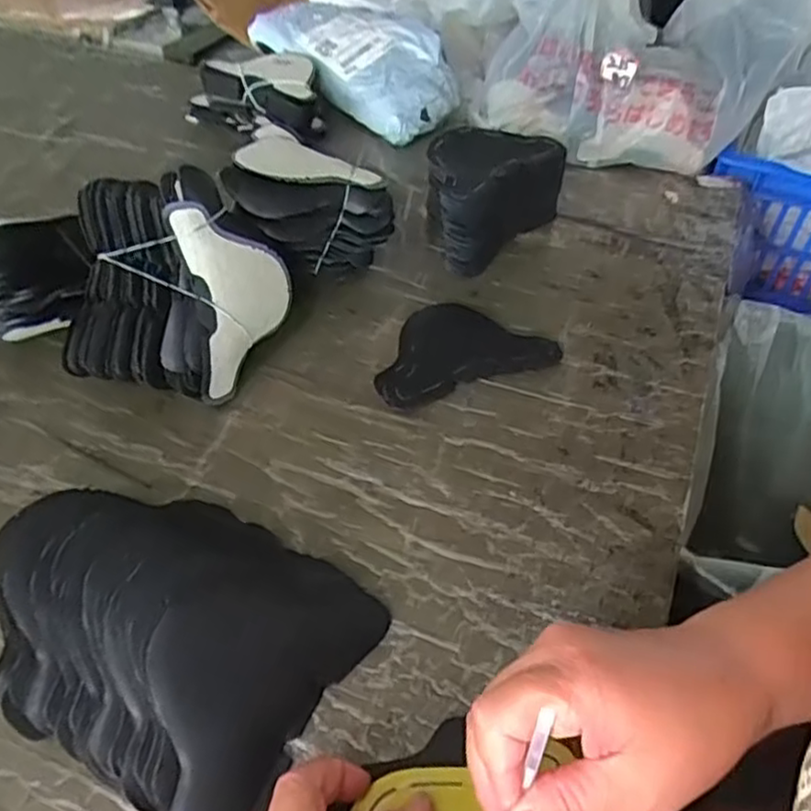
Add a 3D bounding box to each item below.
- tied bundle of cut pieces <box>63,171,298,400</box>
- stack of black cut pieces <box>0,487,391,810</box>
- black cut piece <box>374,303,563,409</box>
[{"bbox_3d":[-0.168,-0.084,0.500,0.146,0.119,0.112,8,47,6],"label":"tied bundle of cut pieces"},{"bbox_3d":[-0.126,0.109,0.367,0.197,0.048,0.150,25,51,21],"label":"stack of black cut pieces"},{"bbox_3d":[0.035,-0.049,0.537,0.139,0.009,0.096,-17,49,-17],"label":"black cut piece"}]

